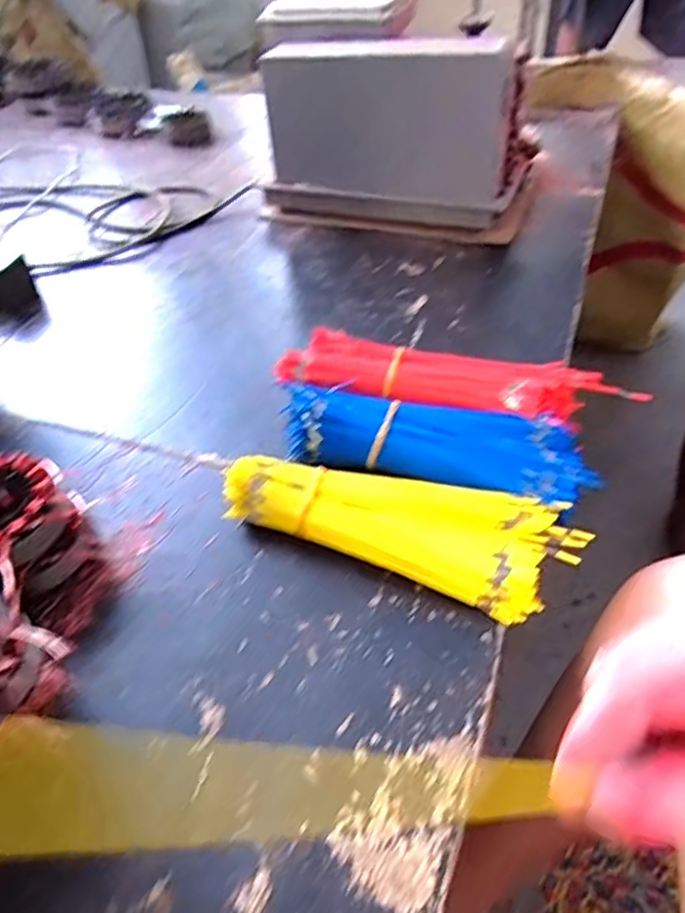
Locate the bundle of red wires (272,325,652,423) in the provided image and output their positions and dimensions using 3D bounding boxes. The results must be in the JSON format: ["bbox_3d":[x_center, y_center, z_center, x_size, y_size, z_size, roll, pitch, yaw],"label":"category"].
[{"bbox_3d":[0.097,-0.068,0.577,0.307,0.032,0.072,9,48,14],"label":"bundle of red wires"}]

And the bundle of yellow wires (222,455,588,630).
[{"bbox_3d":[0.039,0.049,0.479,0.260,0.039,0.085,12,49,16],"label":"bundle of yellow wires"}]

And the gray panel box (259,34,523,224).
[{"bbox_3d":[0.058,-0.399,0.796,0.318,0.205,0.064,13,49,17],"label":"gray panel box"}]

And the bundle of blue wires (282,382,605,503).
[{"bbox_3d":[0.070,-0.008,0.528,0.256,0.050,0.083,11,49,15],"label":"bundle of blue wires"}]

